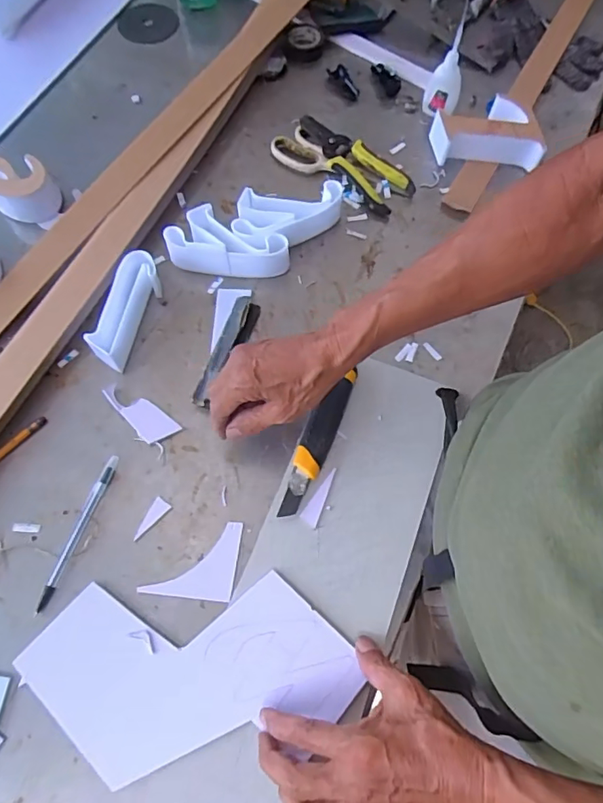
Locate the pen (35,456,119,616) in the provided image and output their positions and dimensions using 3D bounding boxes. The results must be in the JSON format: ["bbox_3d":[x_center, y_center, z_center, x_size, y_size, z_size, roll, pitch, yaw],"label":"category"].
[{"bbox_3d":[-0.209,0.120,0.482,0.013,0.007,0.148,17,68,7],"label":"pen"}]

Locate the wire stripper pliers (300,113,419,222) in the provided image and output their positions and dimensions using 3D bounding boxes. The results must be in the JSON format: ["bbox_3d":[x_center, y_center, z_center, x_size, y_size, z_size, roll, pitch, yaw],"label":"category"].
[{"bbox_3d":[0.063,-0.306,0.659,0.061,0.027,0.171,-42,73,-16],"label":"wire stripper pliers"}]

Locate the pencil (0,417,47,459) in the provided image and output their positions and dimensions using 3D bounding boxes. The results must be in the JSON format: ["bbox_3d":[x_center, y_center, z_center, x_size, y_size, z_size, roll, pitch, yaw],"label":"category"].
[{"bbox_3d":[-0.292,0.046,0.515,0.009,0.004,0.085,41,73,16],"label":"pencil"}]

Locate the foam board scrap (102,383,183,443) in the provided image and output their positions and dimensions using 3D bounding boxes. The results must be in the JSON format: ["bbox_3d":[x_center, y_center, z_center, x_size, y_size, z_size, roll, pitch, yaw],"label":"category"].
[{"bbox_3d":[-0.168,0.012,0.528,0.085,0.009,0.032,35,71,14],"label":"foam board scrap"}]

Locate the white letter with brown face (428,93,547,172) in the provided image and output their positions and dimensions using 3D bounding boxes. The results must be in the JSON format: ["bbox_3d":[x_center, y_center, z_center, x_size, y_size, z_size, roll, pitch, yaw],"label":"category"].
[{"bbox_3d":[0.238,-0.353,0.669,0.132,0.052,0.087,4,68,-1],"label":"white letter with brown face"}]

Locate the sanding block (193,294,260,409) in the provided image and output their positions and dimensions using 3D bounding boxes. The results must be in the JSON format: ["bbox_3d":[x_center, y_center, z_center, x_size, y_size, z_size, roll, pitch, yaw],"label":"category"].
[{"bbox_3d":[-0.081,-0.059,0.551,0.032,0.018,0.141,20,67,8],"label":"sanding block"}]

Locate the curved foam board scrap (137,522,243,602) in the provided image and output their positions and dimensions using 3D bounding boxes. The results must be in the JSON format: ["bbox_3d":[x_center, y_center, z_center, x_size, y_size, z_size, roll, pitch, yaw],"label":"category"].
[{"bbox_3d":[-0.100,0.145,0.476,0.082,0.004,0.069,5,67,2],"label":"curved foam board scrap"}]

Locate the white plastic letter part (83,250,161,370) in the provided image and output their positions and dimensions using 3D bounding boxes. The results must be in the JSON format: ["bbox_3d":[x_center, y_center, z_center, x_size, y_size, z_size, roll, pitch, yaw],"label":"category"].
[{"bbox_3d":[-0.189,-0.098,0.556,0.044,0.040,0.131,13,68,5],"label":"white plastic letter part"}]

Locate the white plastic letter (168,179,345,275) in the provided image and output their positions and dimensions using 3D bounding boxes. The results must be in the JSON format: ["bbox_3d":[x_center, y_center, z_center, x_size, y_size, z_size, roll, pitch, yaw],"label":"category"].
[{"bbox_3d":[-0.051,-0.197,0.601,0.208,0.039,0.095,-8,67,-4],"label":"white plastic letter"}]

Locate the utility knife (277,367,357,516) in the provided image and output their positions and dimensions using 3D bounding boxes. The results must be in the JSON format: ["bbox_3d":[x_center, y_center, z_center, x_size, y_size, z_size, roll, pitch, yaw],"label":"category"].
[{"bbox_3d":[0.015,0.037,0.511,0.029,0.019,0.160,21,69,9],"label":"utility knife"}]

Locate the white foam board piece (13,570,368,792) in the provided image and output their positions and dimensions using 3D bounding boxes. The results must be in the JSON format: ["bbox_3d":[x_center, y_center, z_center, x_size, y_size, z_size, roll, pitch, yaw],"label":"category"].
[{"bbox_3d":[-0.093,0.228,0.435,0.271,0.009,0.135,-4,67,-1],"label":"white foam board piece"}]

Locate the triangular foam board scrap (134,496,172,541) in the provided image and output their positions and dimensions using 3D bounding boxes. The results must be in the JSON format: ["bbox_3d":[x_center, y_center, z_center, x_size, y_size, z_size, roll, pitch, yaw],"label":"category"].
[{"bbox_3d":[-0.142,0.113,0.489,0.017,0.004,0.043,27,70,11],"label":"triangular foam board scrap"}]

